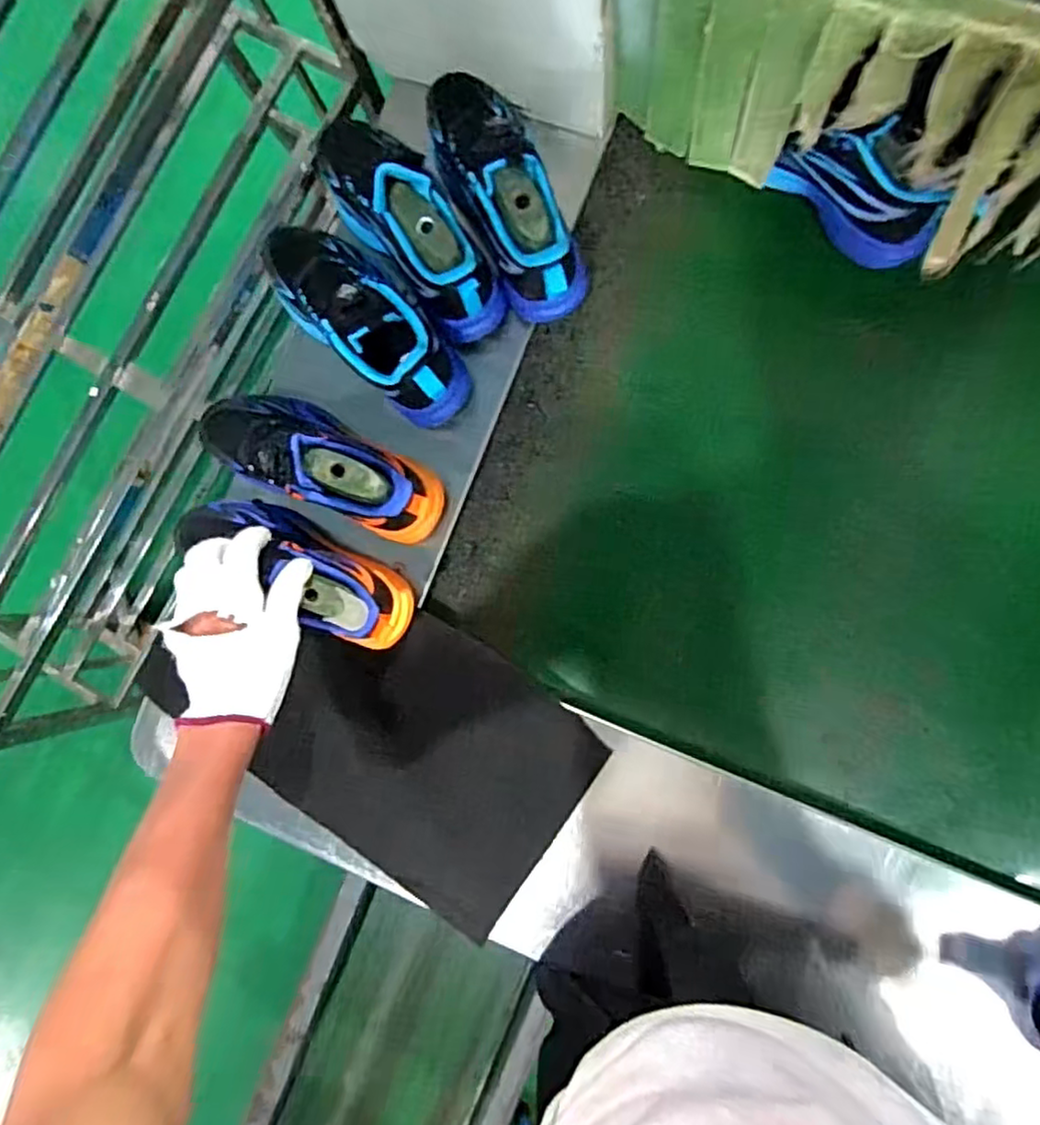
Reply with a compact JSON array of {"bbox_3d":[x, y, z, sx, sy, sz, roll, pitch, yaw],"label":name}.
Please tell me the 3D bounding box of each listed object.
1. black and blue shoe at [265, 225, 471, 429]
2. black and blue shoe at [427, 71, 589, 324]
[{"bbox_3d":[-0.149,-0.235,0.627,0.097,0.100,0.245,-43,84,3],"label":"black and blue shoe"},{"bbox_3d":[-0.012,-0.357,0.615,0.098,0.116,0.255,-29,85,4],"label":"black and blue shoe"}]

